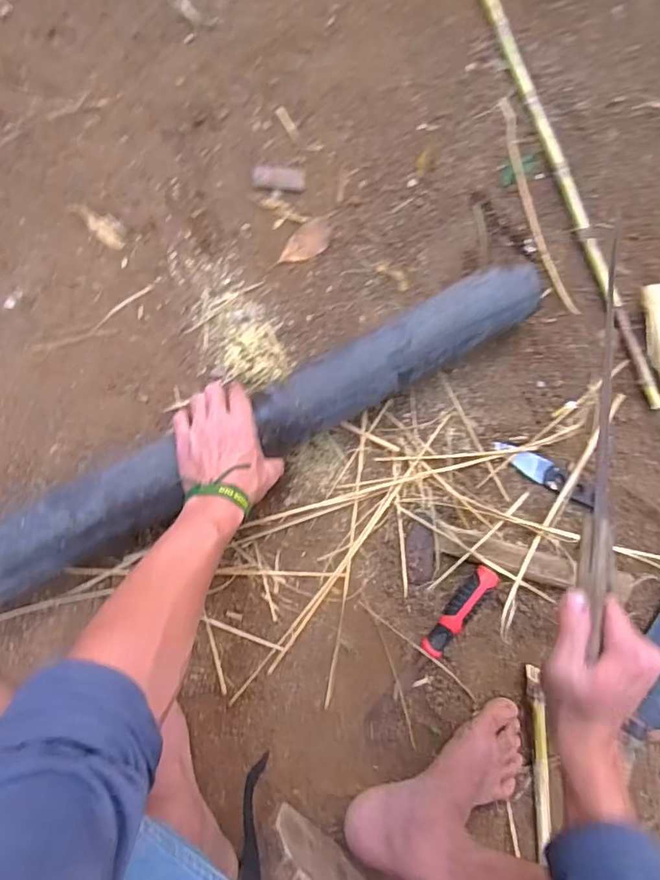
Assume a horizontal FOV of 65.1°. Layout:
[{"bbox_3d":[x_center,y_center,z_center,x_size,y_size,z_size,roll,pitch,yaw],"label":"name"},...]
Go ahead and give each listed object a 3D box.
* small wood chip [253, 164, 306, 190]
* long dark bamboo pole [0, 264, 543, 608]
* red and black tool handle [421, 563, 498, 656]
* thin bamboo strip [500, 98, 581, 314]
[{"bbox_3d":[-0.065,-0.340,0.669,0.066,0.004,0.030,0,85,-8],"label":"small wood chip"},{"bbox_3d":[-0.307,0.107,0.522,1.244,0.064,0.082,-28,89,-9],"label":"long dark bamboo pole"},{"bbox_3d":[0.156,0.205,0.616,0.032,0.030,0.120,35,82,-4],"label":"red and black tool handle"},{"bbox_3d":[0.272,-0.306,0.685,0.018,0.021,0.296,-16,88,-9],"label":"thin bamboo strip"}]

